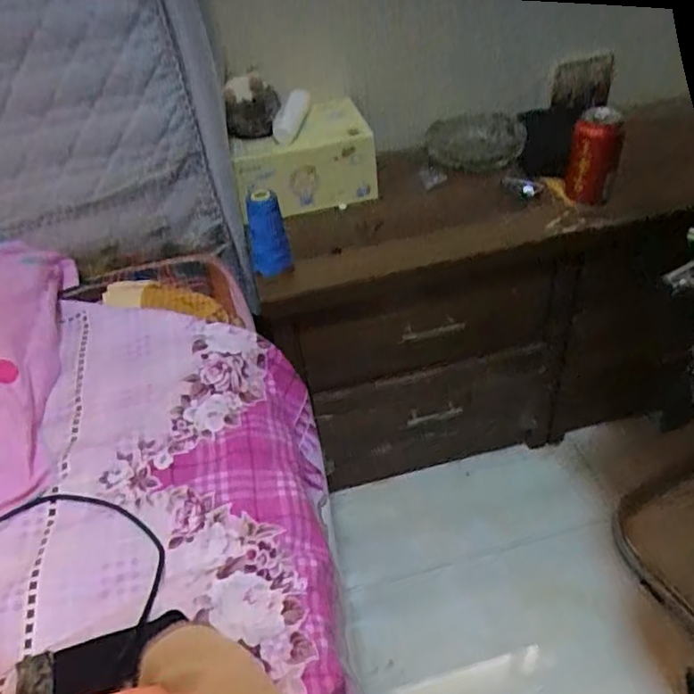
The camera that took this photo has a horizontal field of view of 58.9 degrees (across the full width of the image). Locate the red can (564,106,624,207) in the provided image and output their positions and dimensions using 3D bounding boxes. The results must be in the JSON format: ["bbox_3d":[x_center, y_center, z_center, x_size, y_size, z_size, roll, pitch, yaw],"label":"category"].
[{"bbox_3d":[0.339,-0.258,0.848,0.063,0.118,0.078,9,45,17],"label":"red can"}]

